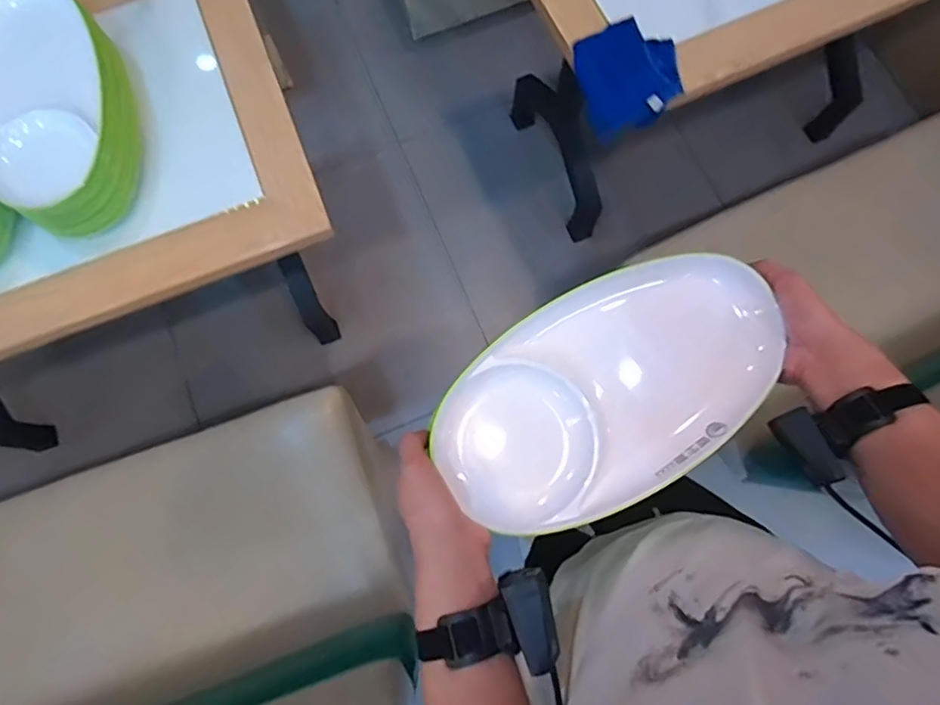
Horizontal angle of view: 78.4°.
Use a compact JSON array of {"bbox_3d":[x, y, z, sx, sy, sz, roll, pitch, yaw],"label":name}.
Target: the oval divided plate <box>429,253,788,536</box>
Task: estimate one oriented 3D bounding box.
[{"bbox_3d":[0.138,0.033,0.543,0.343,0.048,0.189,-29,78,-6],"label":"oval divided plate"}]

